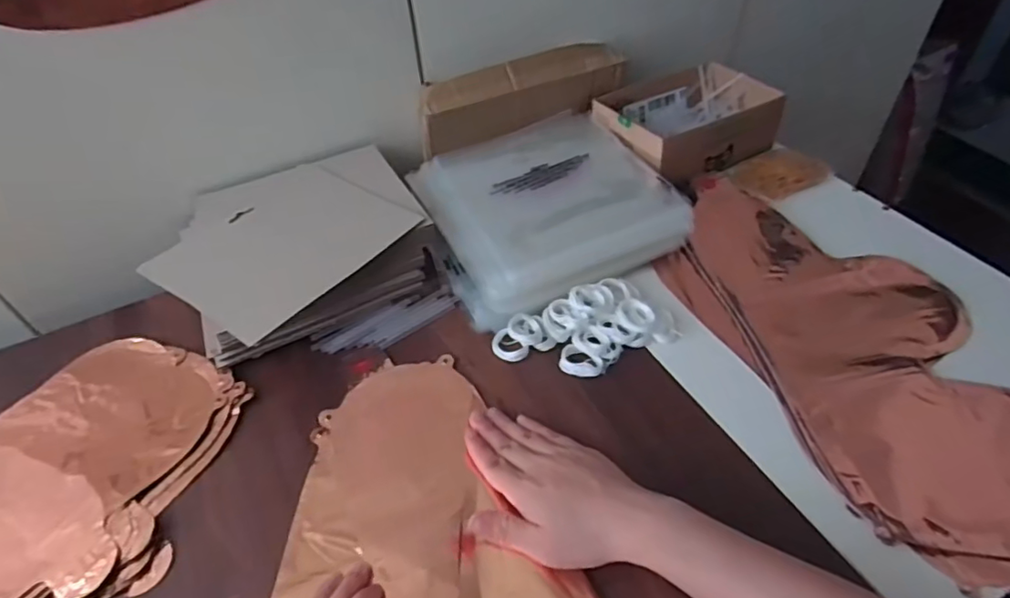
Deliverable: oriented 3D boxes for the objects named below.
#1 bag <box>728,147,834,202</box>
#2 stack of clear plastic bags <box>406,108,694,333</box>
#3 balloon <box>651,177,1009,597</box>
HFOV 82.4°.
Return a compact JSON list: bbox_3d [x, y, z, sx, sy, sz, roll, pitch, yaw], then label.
[{"bbox_3d":[0.312,-0.144,0.654,0.094,0.014,0.065,-22,49,-16],"label":"bag"},{"bbox_3d":[0.039,-0.096,0.611,0.243,0.054,0.221,-22,49,-17],"label":"stack of clear plastic bags"},{"bbox_3d":[0.307,0.031,0.494,0.219,0.018,0.412,-15,47,-11],"label":"balloon"}]

